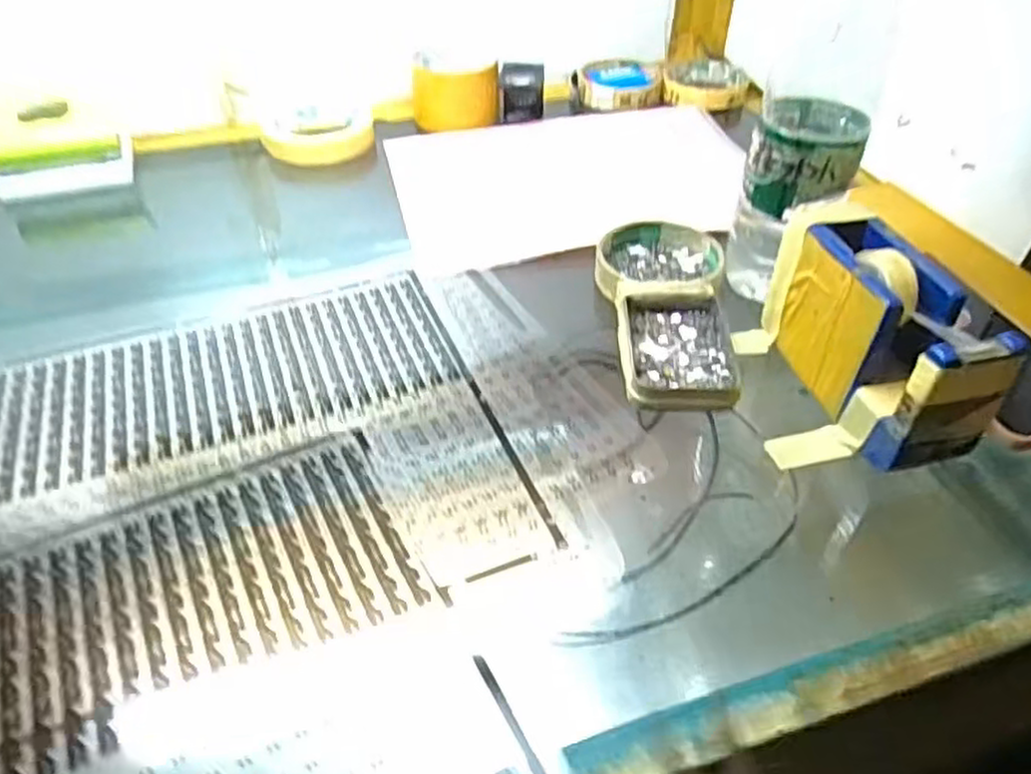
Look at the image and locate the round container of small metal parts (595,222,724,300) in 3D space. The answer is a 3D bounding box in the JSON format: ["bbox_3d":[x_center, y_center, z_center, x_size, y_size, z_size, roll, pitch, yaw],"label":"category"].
[{"bbox_3d":[0.095,-0.085,0.482,0.080,0.015,0.083,0,43,0],"label":"round container of small metal parts"}]

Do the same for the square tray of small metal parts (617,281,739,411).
[{"bbox_3d":[0.094,-0.027,0.419,0.064,0.016,0.091,1,43,1],"label":"square tray of small metal parts"}]

